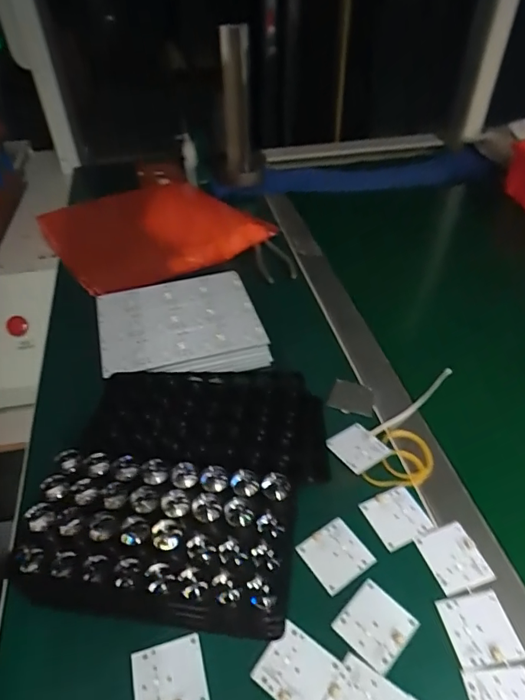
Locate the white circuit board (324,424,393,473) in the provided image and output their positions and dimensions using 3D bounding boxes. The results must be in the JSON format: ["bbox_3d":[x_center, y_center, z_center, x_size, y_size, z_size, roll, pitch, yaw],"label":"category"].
[{"bbox_3d":[0.091,0.094,0.460,0.043,0.004,0.050,-27,50,-25],"label":"white circuit board"}]

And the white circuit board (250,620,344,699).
[{"bbox_3d":[0.024,0.219,0.324,0.049,0.004,0.044,29,51,27],"label":"white circuit board"}]

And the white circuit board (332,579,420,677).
[{"bbox_3d":[0.083,0.201,0.348,0.047,0.004,0.046,-34,53,-30],"label":"white circuit board"}]

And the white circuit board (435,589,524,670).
[{"bbox_3d":[0.158,0.202,0.345,0.048,0.004,0.046,-8,44,-8],"label":"white circuit board"}]

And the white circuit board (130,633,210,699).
[{"bbox_3d":[-0.063,0.225,0.324,0.048,0.004,0.045,-12,45,-12],"label":"white circuit board"}]

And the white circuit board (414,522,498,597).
[{"bbox_3d":[0.155,0.167,0.383,0.044,0.004,0.049,-14,45,-14],"label":"white circuit board"}]

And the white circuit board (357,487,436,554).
[{"bbox_3d":[0.116,0.143,0.409,0.049,0.004,0.045,-17,46,-17],"label":"white circuit board"}]

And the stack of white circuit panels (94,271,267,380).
[{"bbox_3d":[-0.099,-0.028,0.560,0.180,0.036,0.164,-13,45,-13],"label":"stack of white circuit panels"}]

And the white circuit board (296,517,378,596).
[{"bbox_3d":[0.060,0.167,0.387,0.049,0.004,0.046,-25,49,-24],"label":"white circuit board"}]

